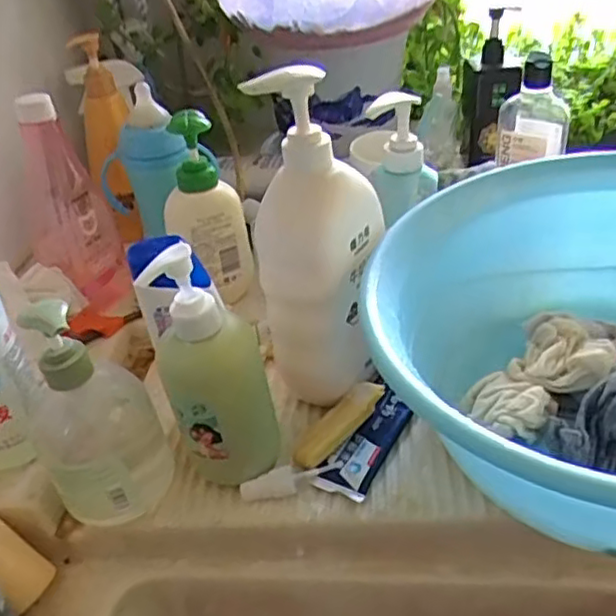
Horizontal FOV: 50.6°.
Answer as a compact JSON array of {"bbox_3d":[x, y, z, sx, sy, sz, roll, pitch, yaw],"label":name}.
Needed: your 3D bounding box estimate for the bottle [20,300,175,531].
[{"bbox_3d":[-0.149,0.064,0.446,0.080,0.158,0.078,-21,39,-21],"label":"bottle"}]

